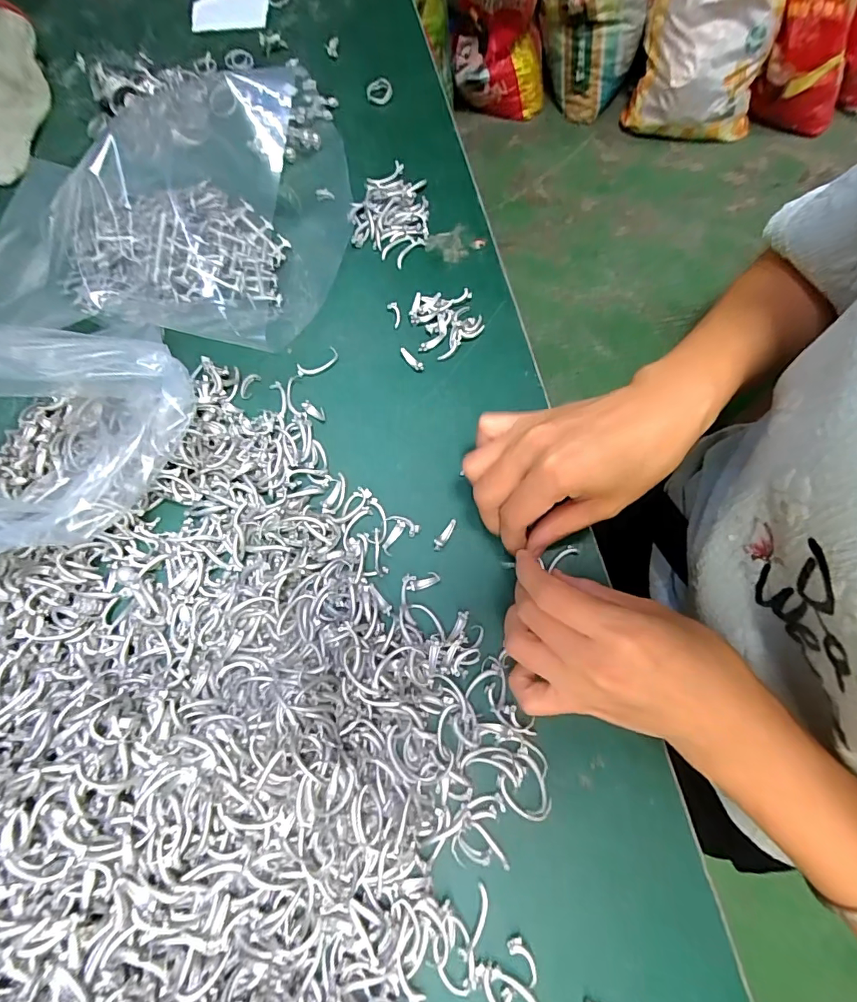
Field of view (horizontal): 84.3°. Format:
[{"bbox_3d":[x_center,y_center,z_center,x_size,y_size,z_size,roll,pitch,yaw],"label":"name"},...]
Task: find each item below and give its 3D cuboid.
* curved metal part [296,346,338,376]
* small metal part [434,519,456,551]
[{"bbox_3d":[-0.079,-0.098,0.337,0.032,0.004,0.013,-31,74,-8],"label":"curved metal part"},{"bbox_3d":[0.011,0.021,0.296,0.006,0.005,0.023,36,76,12],"label":"small metal part"}]

